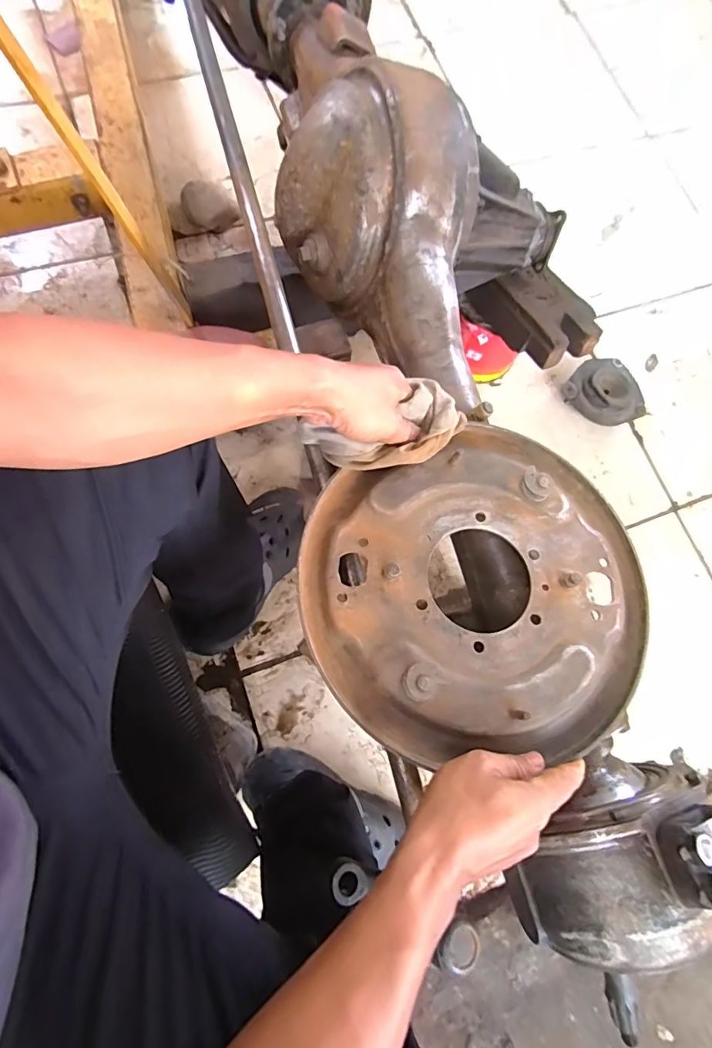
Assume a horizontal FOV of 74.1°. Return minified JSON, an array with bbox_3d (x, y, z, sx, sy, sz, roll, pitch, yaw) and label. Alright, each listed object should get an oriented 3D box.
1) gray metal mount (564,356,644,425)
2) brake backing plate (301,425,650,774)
[{"bbox_3d":[0.467,-0.242,0.874,0.132,0.051,0.140,-44,82,-12],"label":"gray metal mount"},{"bbox_3d":[0.109,0.057,0.406,0.291,0.061,0.274,0,78,-1],"label":"brake backing plate"}]

